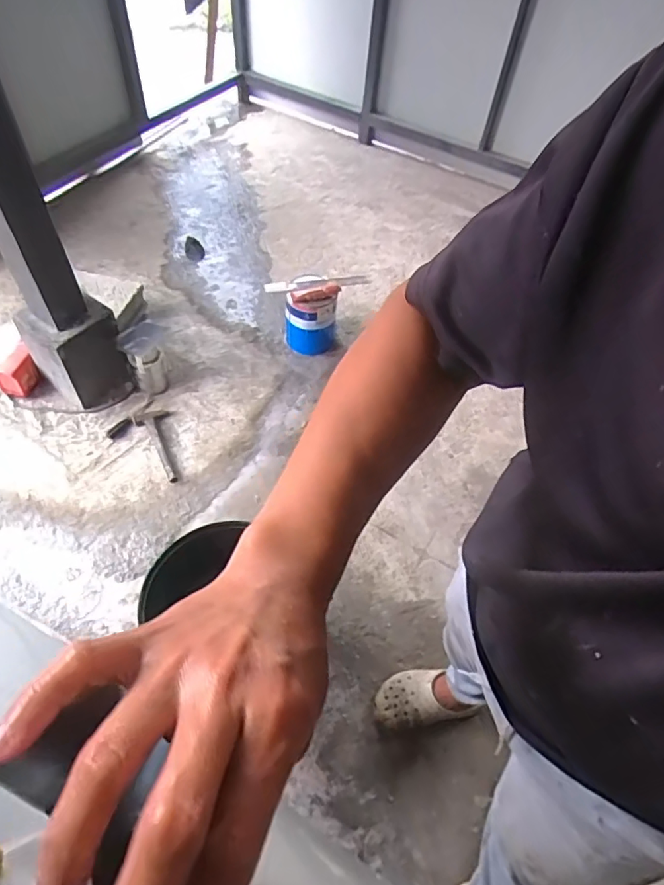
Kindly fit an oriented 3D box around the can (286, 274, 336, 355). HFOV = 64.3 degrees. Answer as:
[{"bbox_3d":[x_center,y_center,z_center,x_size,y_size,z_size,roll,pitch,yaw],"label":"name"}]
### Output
[{"bbox_3d":[-0.076,-0.409,1.686,0.152,0.227,0.150,-20,58,-19],"label":"can"}]

